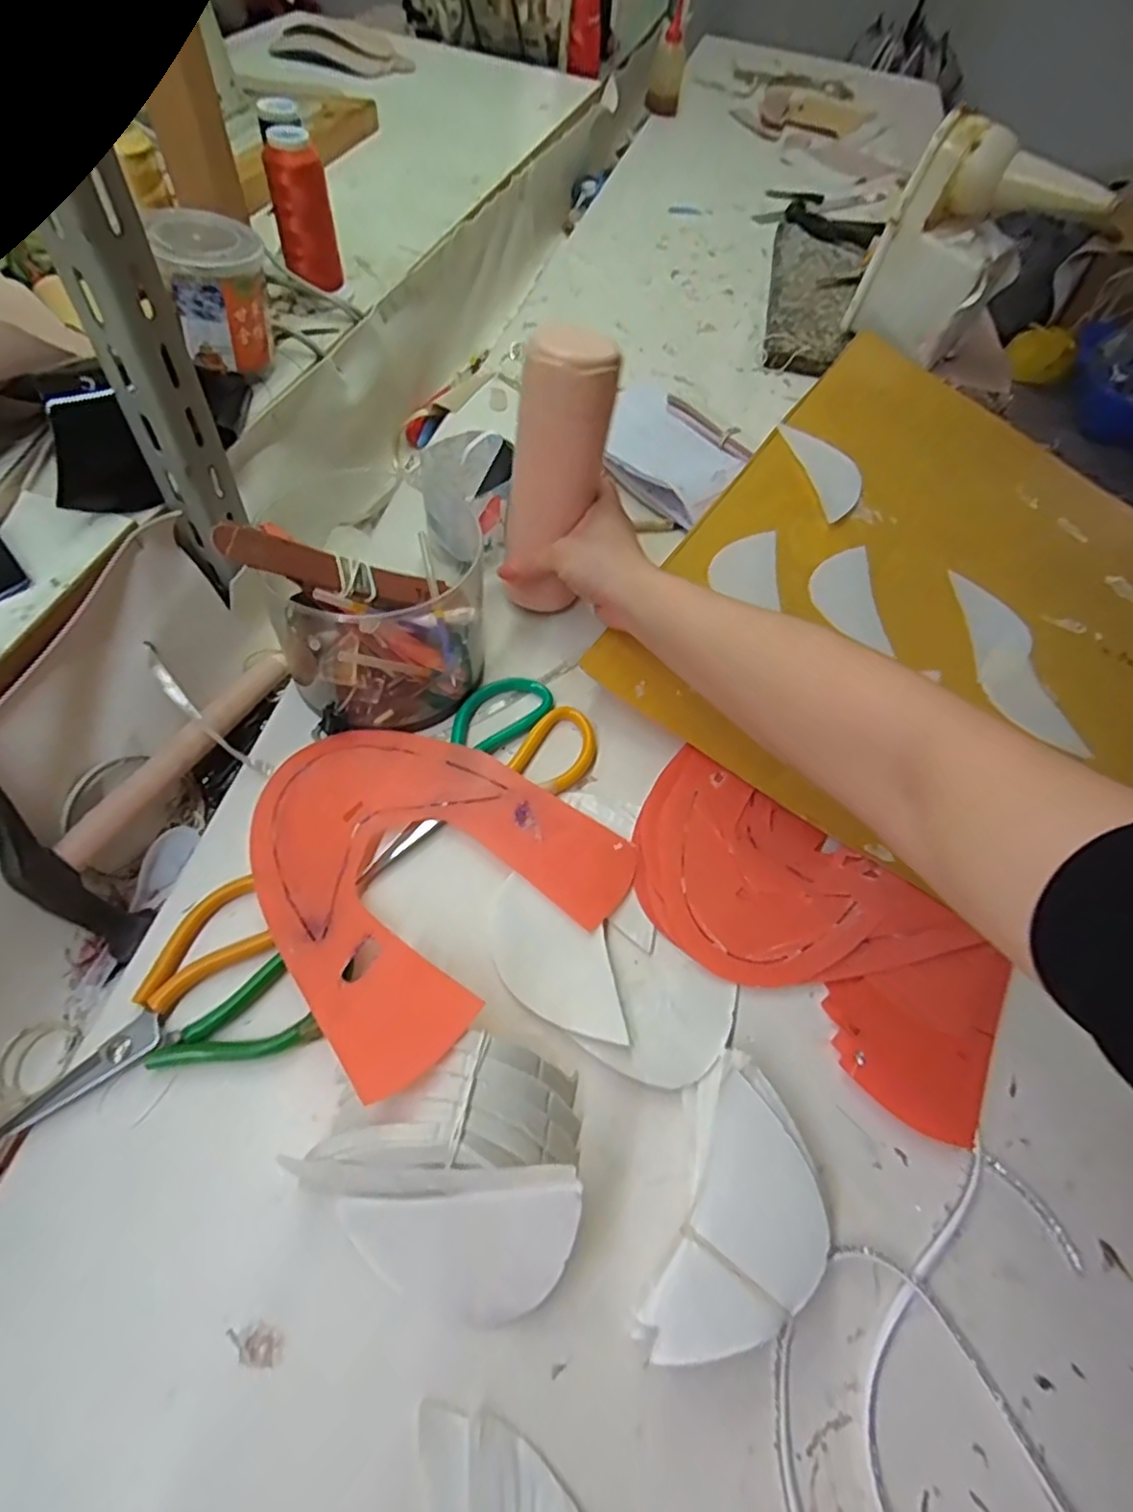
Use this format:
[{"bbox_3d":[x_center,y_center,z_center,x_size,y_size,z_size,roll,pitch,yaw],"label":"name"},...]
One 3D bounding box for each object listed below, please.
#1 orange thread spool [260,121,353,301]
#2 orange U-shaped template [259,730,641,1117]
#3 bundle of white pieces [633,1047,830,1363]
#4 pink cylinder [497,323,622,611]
[{"bbox_3d":[-0.226,-0.466,0.570,0.047,0.110,0.043,3,58,-5],"label":"orange thread spool"},{"bbox_3d":[-0.093,0.049,0.399,0.218,0.058,0.196,41,63,20],"label":"orange U-shaped template"},{"bbox_3d":[0.089,0.228,0.327,0.069,0.033,0.129,22,58,10],"label":"bundle of white pieces"},{"bbox_3d":[-0.015,-0.194,0.472,0.059,0.193,0.047,32,45,15],"label":"pink cylinder"}]

